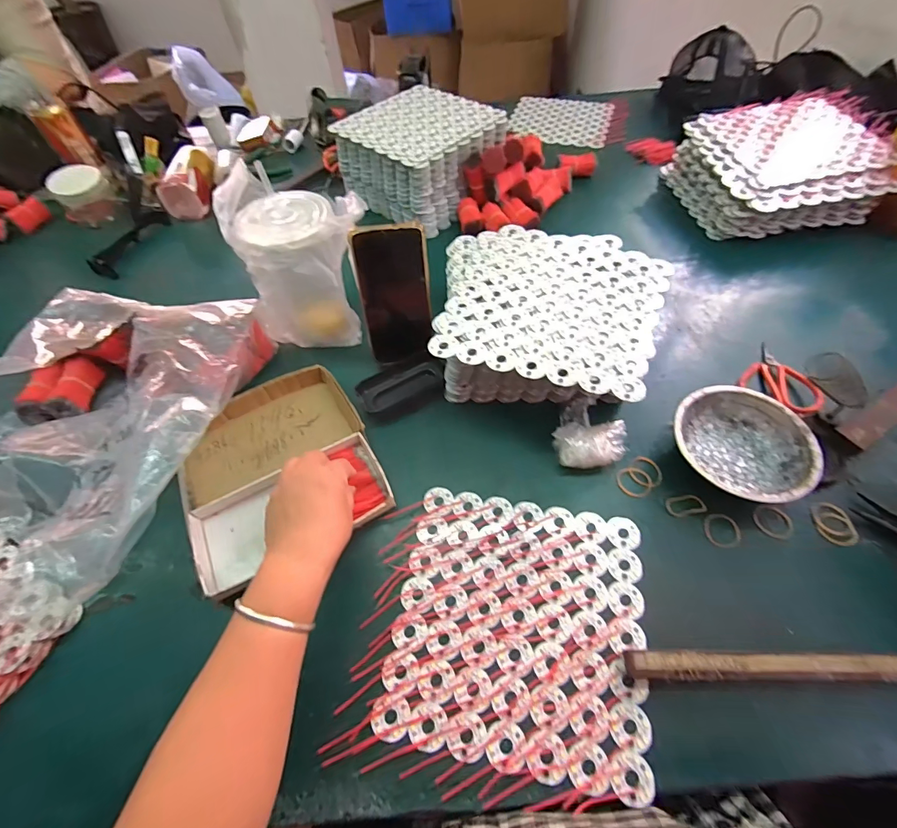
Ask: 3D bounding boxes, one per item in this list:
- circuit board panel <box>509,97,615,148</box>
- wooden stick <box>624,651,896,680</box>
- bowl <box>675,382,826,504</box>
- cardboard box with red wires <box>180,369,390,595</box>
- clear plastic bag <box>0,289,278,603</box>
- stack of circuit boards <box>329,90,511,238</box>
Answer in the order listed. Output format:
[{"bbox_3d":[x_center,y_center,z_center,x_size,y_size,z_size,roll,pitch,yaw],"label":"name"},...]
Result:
[{"bbox_3d":[0.252,-0.661,0.922,0.215,0.004,0.210,15,59,12],"label":"circuit board panel"},{"bbox_3d":[0.249,0.199,0.324,0.204,0.018,0.018,0,57,2],"label":"wooden stick"},{"bbox_3d":[0.296,0.035,0.417,0.123,0.040,0.122,-1,57,1],"label":"bowl"},{"bbox_3d":[-0.184,0.056,0.447,0.190,0.048,0.206,-25,52,-14],"label":"cardboard box with red wires"},{"bbox_3d":[-0.396,-0.007,0.460,0.306,0.116,0.346,9,56,10],"label":"clear plastic bag"},{"bbox_3d":[-0.049,-0.458,0.739,0.228,0.121,0.223,34,63,23],"label":"stack of circuit boards"}]

